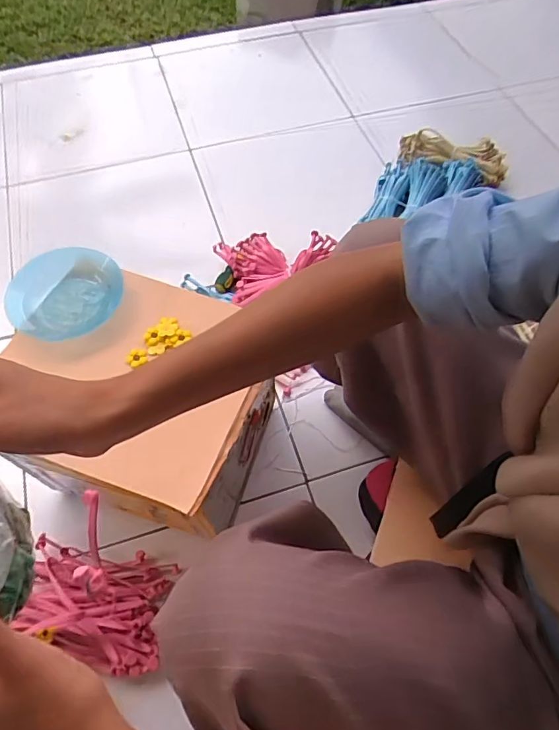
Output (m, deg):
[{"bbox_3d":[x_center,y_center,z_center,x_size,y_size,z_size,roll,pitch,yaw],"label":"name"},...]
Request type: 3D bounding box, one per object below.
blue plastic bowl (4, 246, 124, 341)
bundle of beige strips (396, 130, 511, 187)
[{"bbox_3d":[-0.244,-0.084,0.559,0.123,0.041,0.112,0,61,0],"label":"blue plastic bowl"},{"bbox_3d":[0.358,-0.431,1.010,0.221,0.060,0.083,16,62,9],"label":"bundle of beige strips"}]

